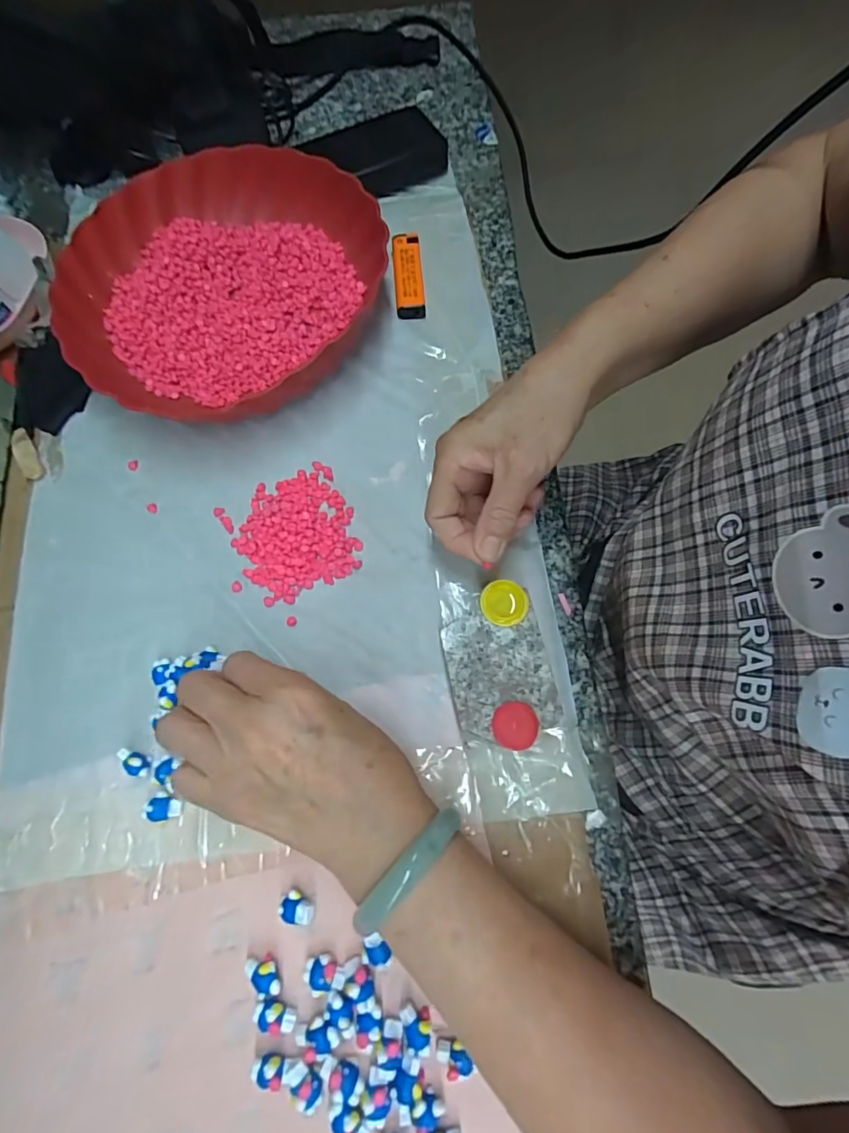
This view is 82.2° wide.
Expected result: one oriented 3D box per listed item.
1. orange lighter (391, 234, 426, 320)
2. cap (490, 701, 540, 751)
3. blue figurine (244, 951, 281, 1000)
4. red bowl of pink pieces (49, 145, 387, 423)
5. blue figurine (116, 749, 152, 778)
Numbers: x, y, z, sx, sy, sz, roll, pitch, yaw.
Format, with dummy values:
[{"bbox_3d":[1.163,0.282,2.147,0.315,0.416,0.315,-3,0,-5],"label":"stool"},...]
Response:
[{"bbox_3d":[-0.013,-0.237,0.393,0.022,0.011,0.083,-5,73,0],"label":"orange lighter"},{"bbox_3d":[0.052,0.091,0.279,0.025,0.005,0.026,-1,73,2],"label":"cap"},{"bbox_3d":[-0.085,0.216,0.258,0.014,0.012,0.021,-38,76,-9],"label":"blue figurine"},{"bbox_3d":[-0.150,-0.215,0.373,0.240,0.043,0.233,-1,73,2],"label":"red bowl of pink pieces"},{"bbox_3d":[-0.174,0.117,0.291,0.018,0.012,0.012,22,75,8],"label":"blue figurine"}]

